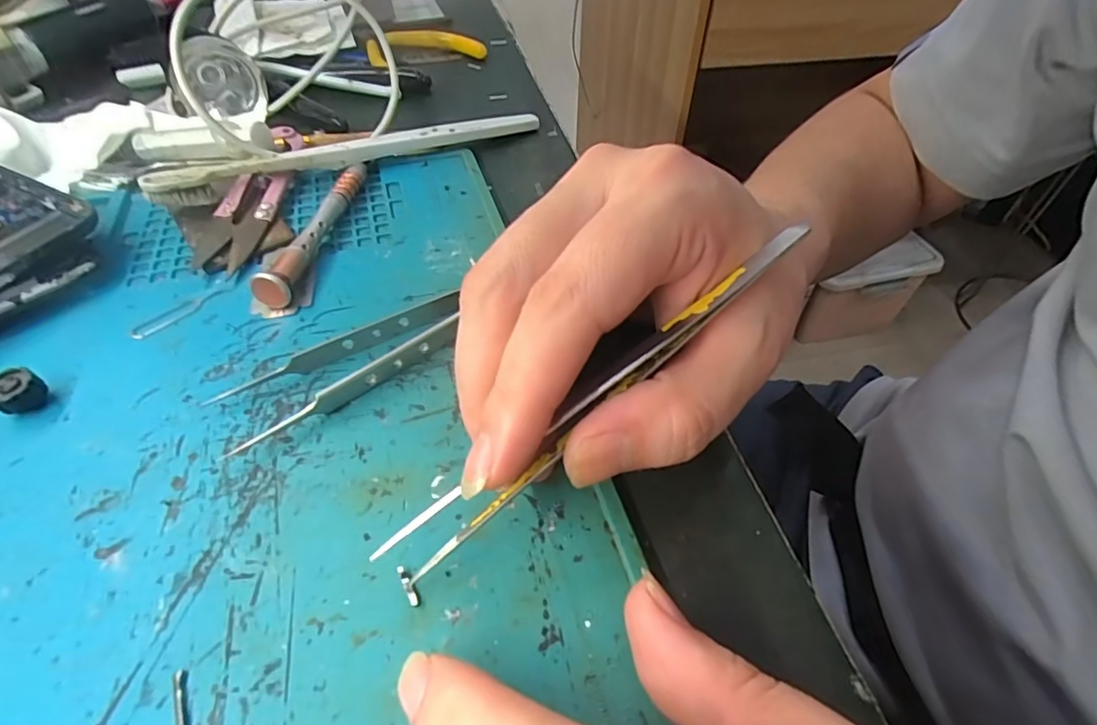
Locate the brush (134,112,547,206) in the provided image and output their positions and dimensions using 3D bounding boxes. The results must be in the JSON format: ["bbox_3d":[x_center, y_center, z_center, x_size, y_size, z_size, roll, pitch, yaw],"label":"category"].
[{"bbox_3d":[-0.086,-0.100,0.258,0.181,0.019,0.012,-23,53,-20],"label":"brush"}]

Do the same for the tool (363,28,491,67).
[{"bbox_3d":[-0.085,-0.218,0.371,0.078,0.010,0.041,-8,50,-9],"label":"tool"}]

